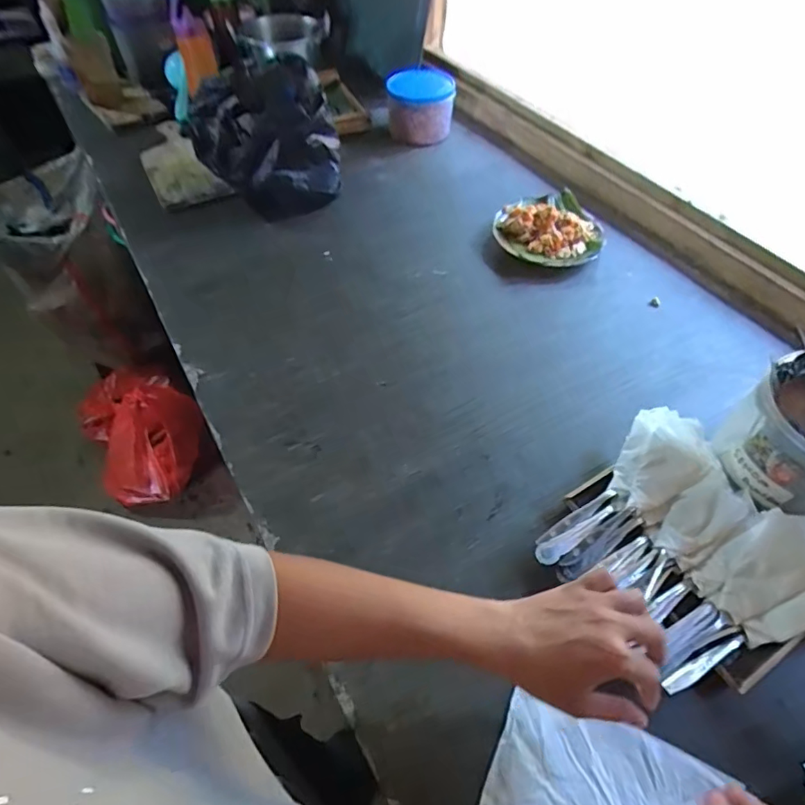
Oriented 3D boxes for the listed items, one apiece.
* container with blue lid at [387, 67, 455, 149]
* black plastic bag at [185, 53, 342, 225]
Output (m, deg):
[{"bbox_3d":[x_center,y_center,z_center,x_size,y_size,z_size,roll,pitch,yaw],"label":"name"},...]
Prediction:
[{"bbox_3d":[0.039,-0.613,1.069,0.133,0.114,0.138,3,53,1],"label":"container with blue lid"},{"bbox_3d":[-0.241,-0.472,0.899,0.237,0.199,0.171,-13,54,-11],"label":"black plastic bag"}]

